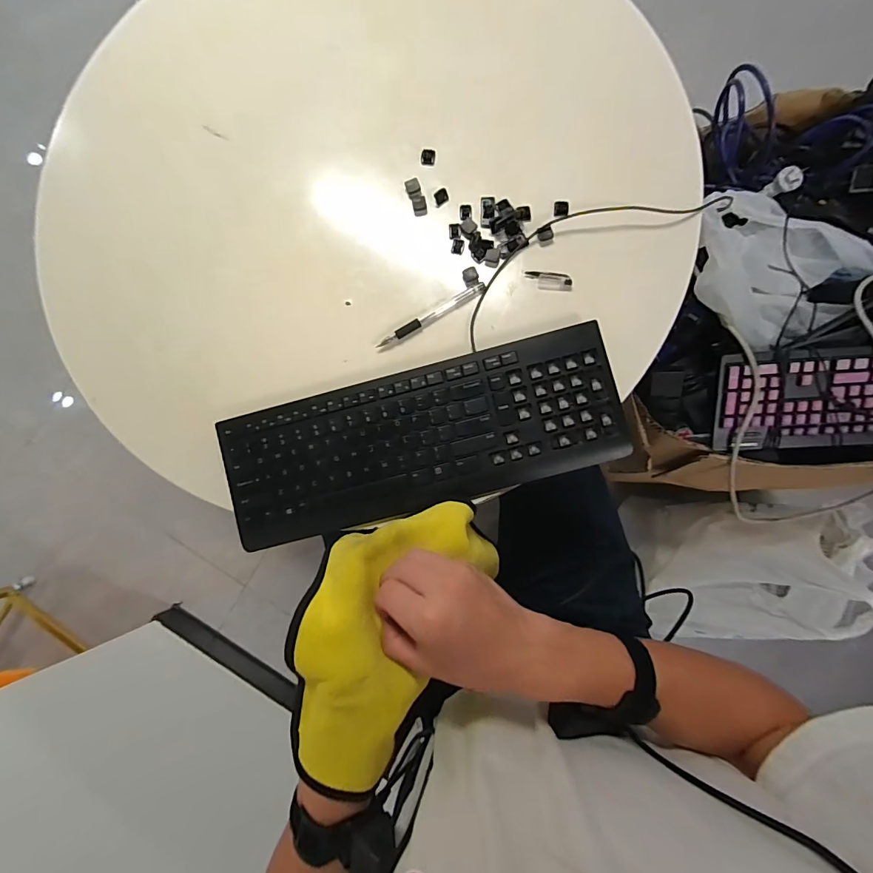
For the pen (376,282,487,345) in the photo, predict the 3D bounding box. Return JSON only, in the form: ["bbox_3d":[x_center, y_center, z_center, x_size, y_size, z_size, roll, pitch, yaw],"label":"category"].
[{"bbox_3d":[-0.005,-0.134,0.476,0.132,0.006,0.010,-29,82,0],"label":"pen"}]

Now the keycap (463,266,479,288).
[{"bbox_3d":[0.038,-0.177,0.477,0.018,0.009,0.021,-22,81,-1],"label":"keycap"}]

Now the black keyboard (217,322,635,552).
[{"bbox_3d":[-0.018,0.001,0.450,0.411,0.017,0.143,-14,81,1],"label":"black keyboard"}]

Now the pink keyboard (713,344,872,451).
[{"bbox_3d":[0.636,-0.054,0.619,0.439,0.026,0.152,-2,110,4],"label":"pink keyboard"}]

